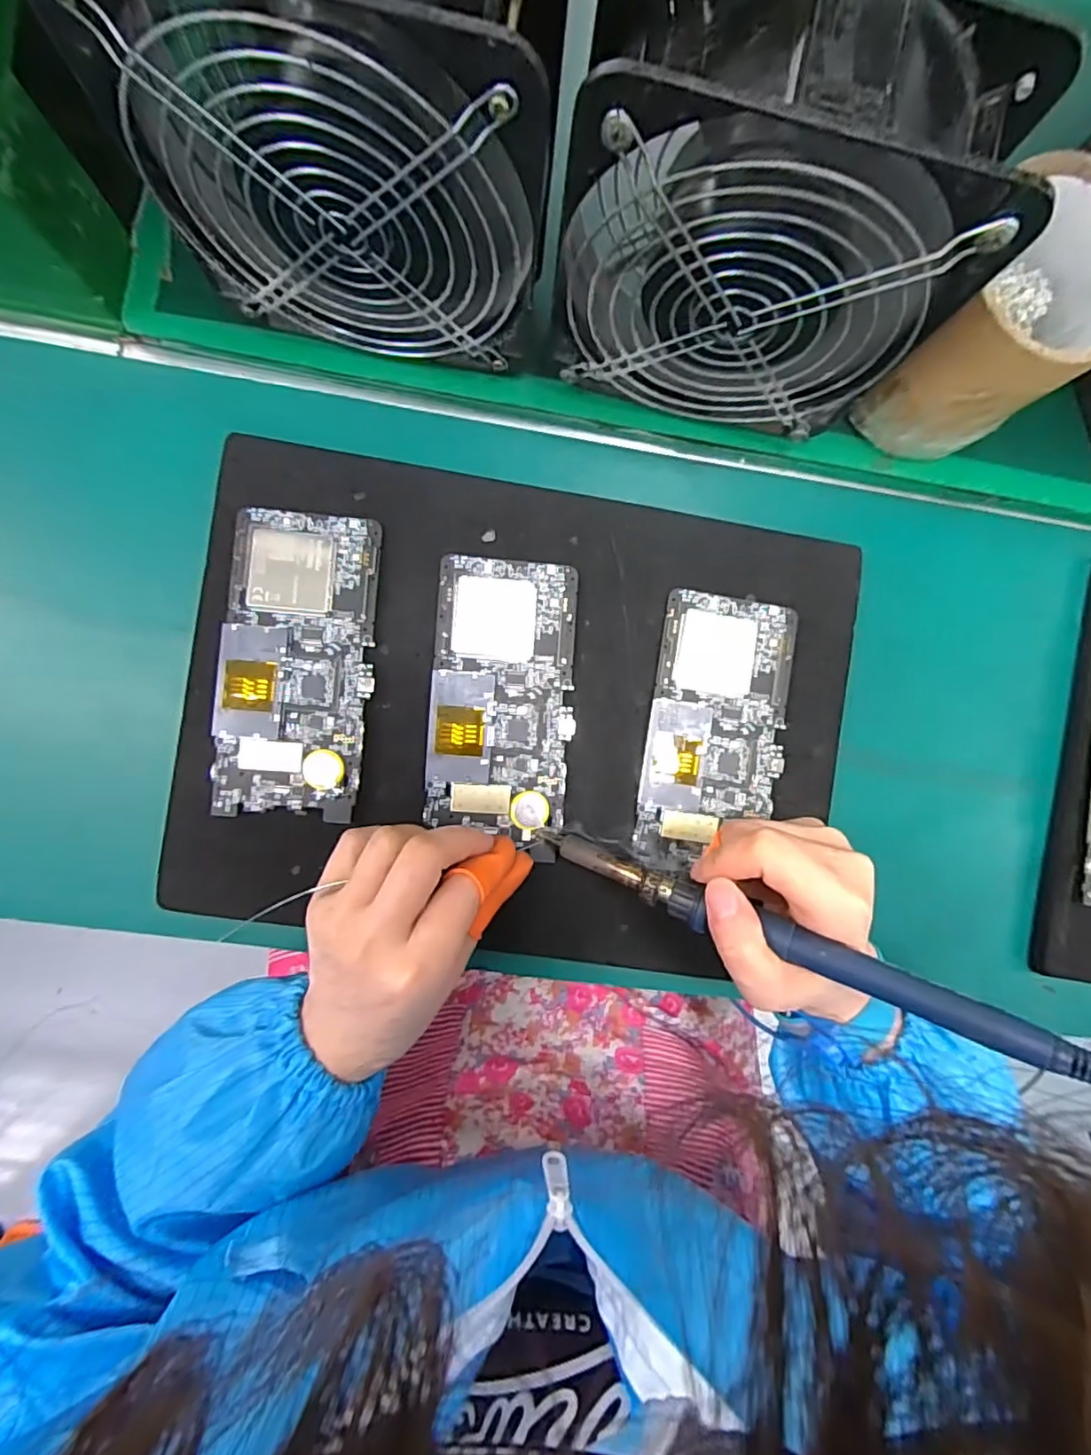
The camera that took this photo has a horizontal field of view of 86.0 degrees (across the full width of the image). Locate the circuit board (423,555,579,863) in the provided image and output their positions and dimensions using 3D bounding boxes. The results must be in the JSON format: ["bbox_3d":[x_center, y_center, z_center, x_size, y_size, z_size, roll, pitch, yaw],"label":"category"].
[{"bbox_3d":[-0.022,-0.013,0.302,0.071,0.004,0.146,4,88,-4],"label":"circuit board"}]

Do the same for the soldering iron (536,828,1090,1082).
[{"bbox_3d":[0.098,0.087,0.243,0.239,0.016,0.017,16,86,28],"label":"soldering iron"}]

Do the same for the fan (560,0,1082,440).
[{"bbox_3d":[0.079,-0.186,0.241,0.148,0.157,0.057,9,87,-4],"label":"fan"}]

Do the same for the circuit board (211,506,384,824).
[{"bbox_3d":[-0.124,-0.032,0.292,0.071,0.004,0.151,4,88,-4],"label":"circuit board"}]

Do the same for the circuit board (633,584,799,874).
[{"bbox_3d":[0.092,0.003,0.312,0.072,0.005,0.148,8,87,-4],"label":"circuit board"}]

